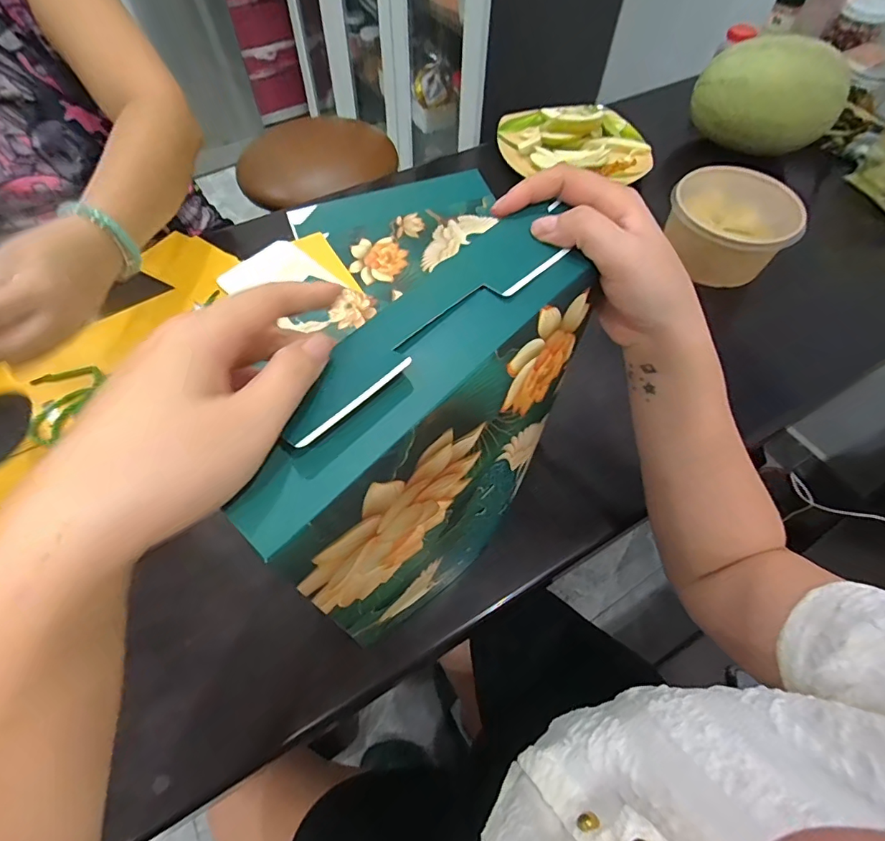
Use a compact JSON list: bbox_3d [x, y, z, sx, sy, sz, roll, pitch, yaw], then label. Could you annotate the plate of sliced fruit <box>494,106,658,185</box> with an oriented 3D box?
[{"bbox_3d":[0.199,-0.435,0.730,0.224,0.042,0.181,3,59,1],"label":"plate of sliced fruit"}]

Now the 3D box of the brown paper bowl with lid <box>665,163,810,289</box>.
[{"bbox_3d":[0.347,-0.234,0.582,0.144,0.088,0.131,0,59,-1],"label":"brown paper bowl with lid"}]

